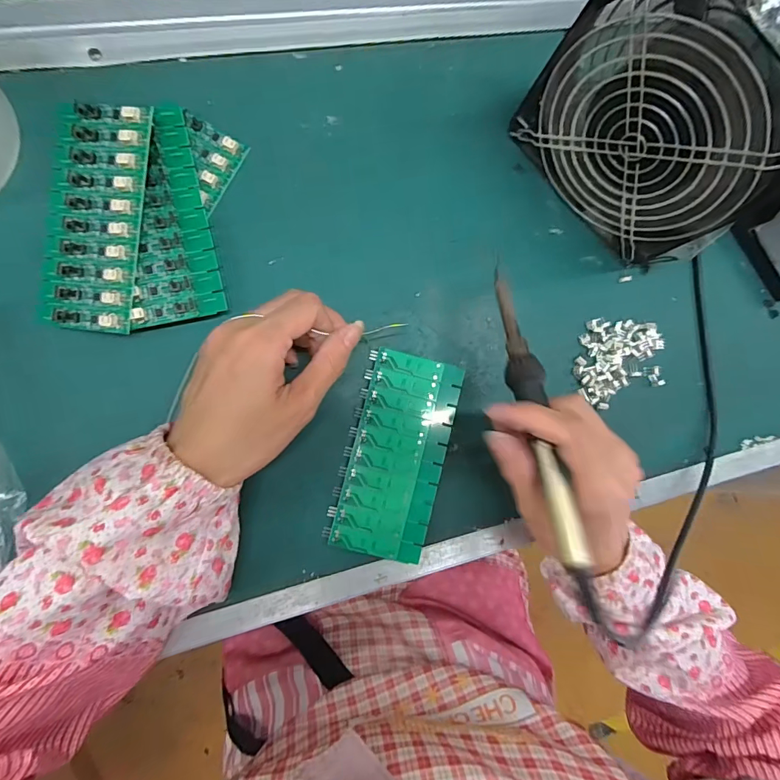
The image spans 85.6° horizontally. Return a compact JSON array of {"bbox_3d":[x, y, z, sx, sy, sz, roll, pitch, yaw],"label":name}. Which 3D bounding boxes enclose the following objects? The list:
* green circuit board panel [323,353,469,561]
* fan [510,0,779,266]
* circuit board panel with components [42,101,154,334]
[{"bbox_3d":[0.004,0.045,0.294,0.064,0.012,0.137,16,85,-8],"label":"green circuit board panel"},{"bbox_3d":[0.173,-0.166,0.262,0.058,0.152,0.158,-45,95,-9],"label":"fan"},{"bbox_3d":[-0.181,-0.106,0.258,0.057,0.007,0.135,7,90,3],"label":"circuit board panel with components"}]

